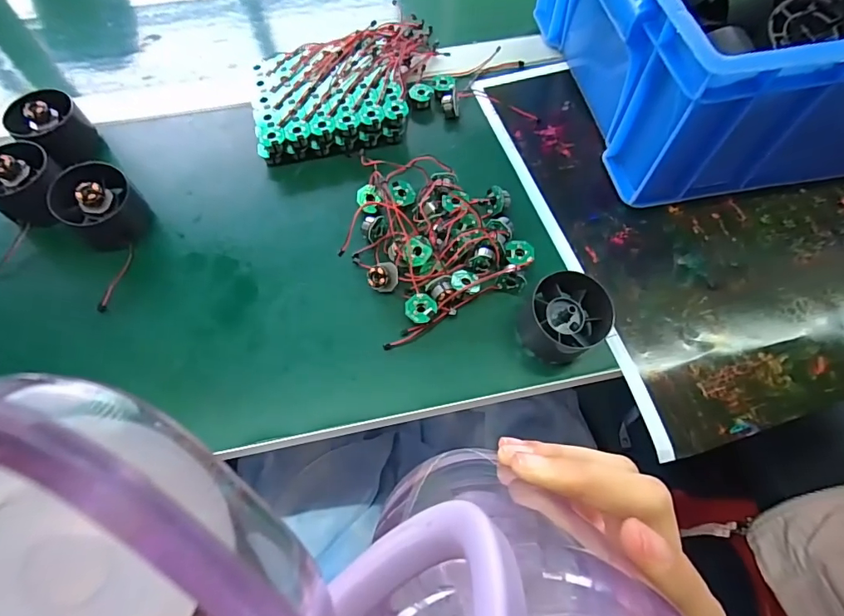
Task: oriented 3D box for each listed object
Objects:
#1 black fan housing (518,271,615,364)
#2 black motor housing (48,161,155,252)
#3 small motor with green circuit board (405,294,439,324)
[{"bbox_3d":[0.094,0.005,0.303,0.052,0.035,0.054,0,63,0],"label":"black fan housing"},{"bbox_3d":[-0.232,-0.073,0.338,0.049,0.043,0.044,-22,65,-10],"label":"black motor housing"},{"bbox_3d":[0.000,0.003,0.317,0.020,0.014,0.020,0,63,0],"label":"small motor with green circuit board"}]

